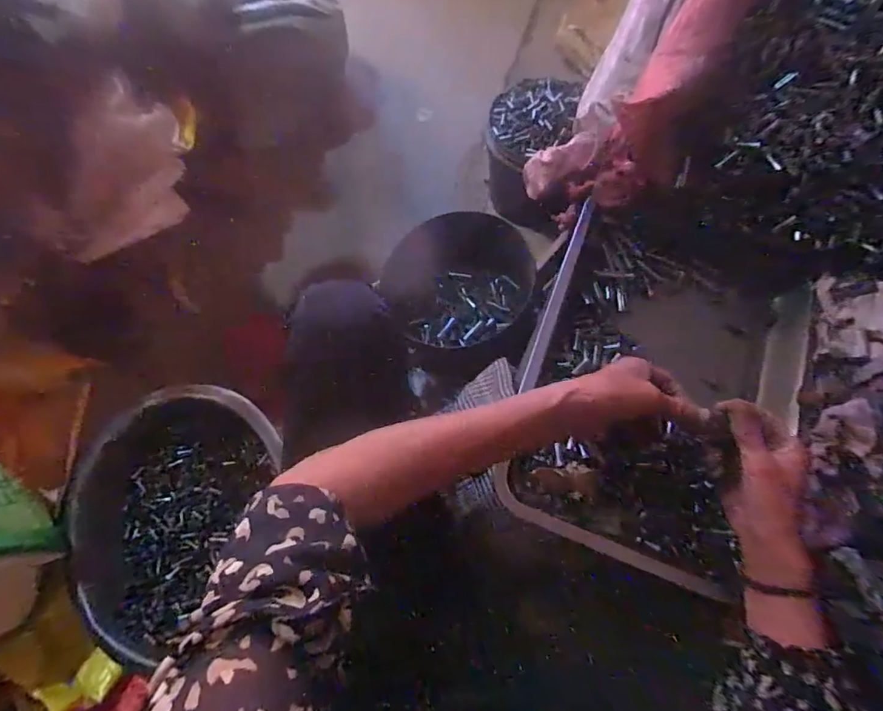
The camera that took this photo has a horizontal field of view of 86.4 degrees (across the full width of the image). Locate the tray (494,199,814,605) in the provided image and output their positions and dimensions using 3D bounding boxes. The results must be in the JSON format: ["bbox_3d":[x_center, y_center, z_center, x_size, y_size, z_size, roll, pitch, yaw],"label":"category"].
[{"bbox_3d":[0.223,0.044,0.500,0.271,0.135,0.329,21,74,5],"label":"tray"}]

